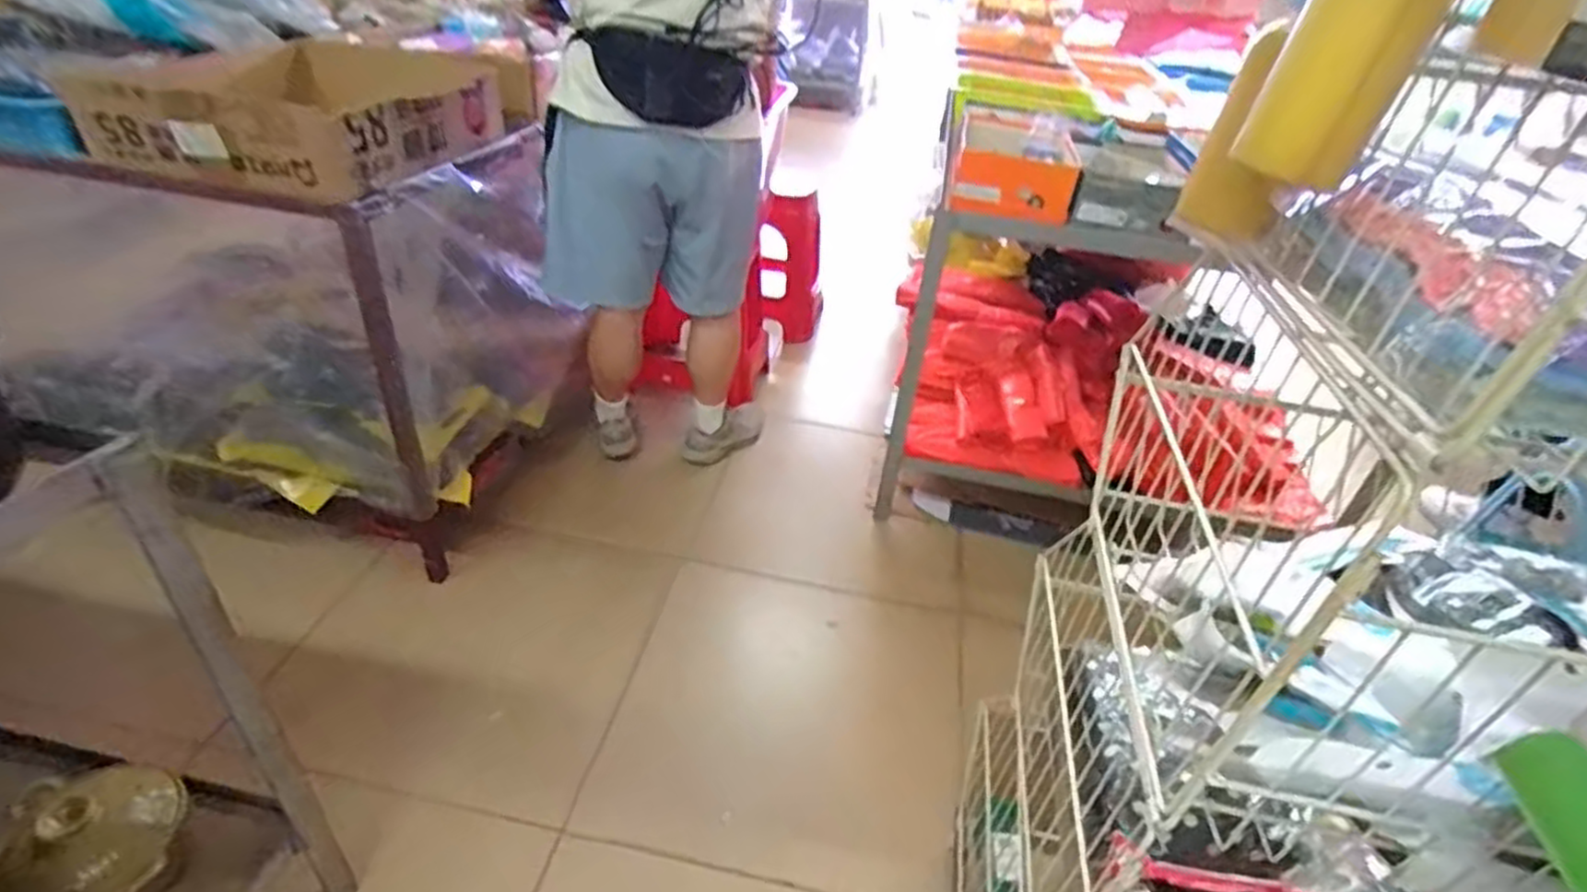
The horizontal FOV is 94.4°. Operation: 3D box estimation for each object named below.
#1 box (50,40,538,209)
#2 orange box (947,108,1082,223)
[{"bbox_3d":[-0.819,-0.634,1.354,0.501,0.148,0.801,10,36,5],"label":"box"},{"bbox_3d":[0.423,-0.537,1.407,0.218,0.115,0.311,12,36,7],"label":"orange box"}]

